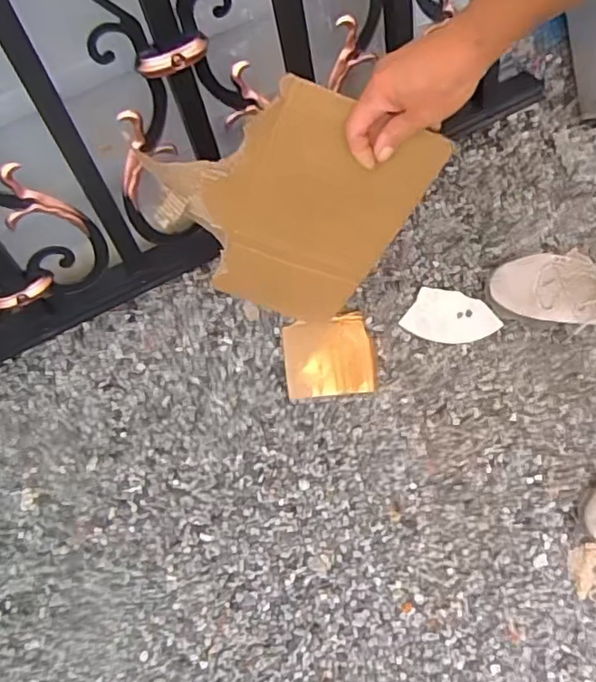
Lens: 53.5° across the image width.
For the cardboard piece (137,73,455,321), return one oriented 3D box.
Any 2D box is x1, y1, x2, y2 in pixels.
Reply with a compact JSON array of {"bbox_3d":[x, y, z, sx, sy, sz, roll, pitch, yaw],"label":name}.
[{"bbox_3d":[-0.016,-0.128,0.610,0.245,0.291,0.012,12,53,-18],"label":"cardboard piece"}]

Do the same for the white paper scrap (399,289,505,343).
[{"bbox_3d":[0.229,-0.033,0.877,0.131,0.004,0.085,22,77,5],"label":"white paper scrap"}]

